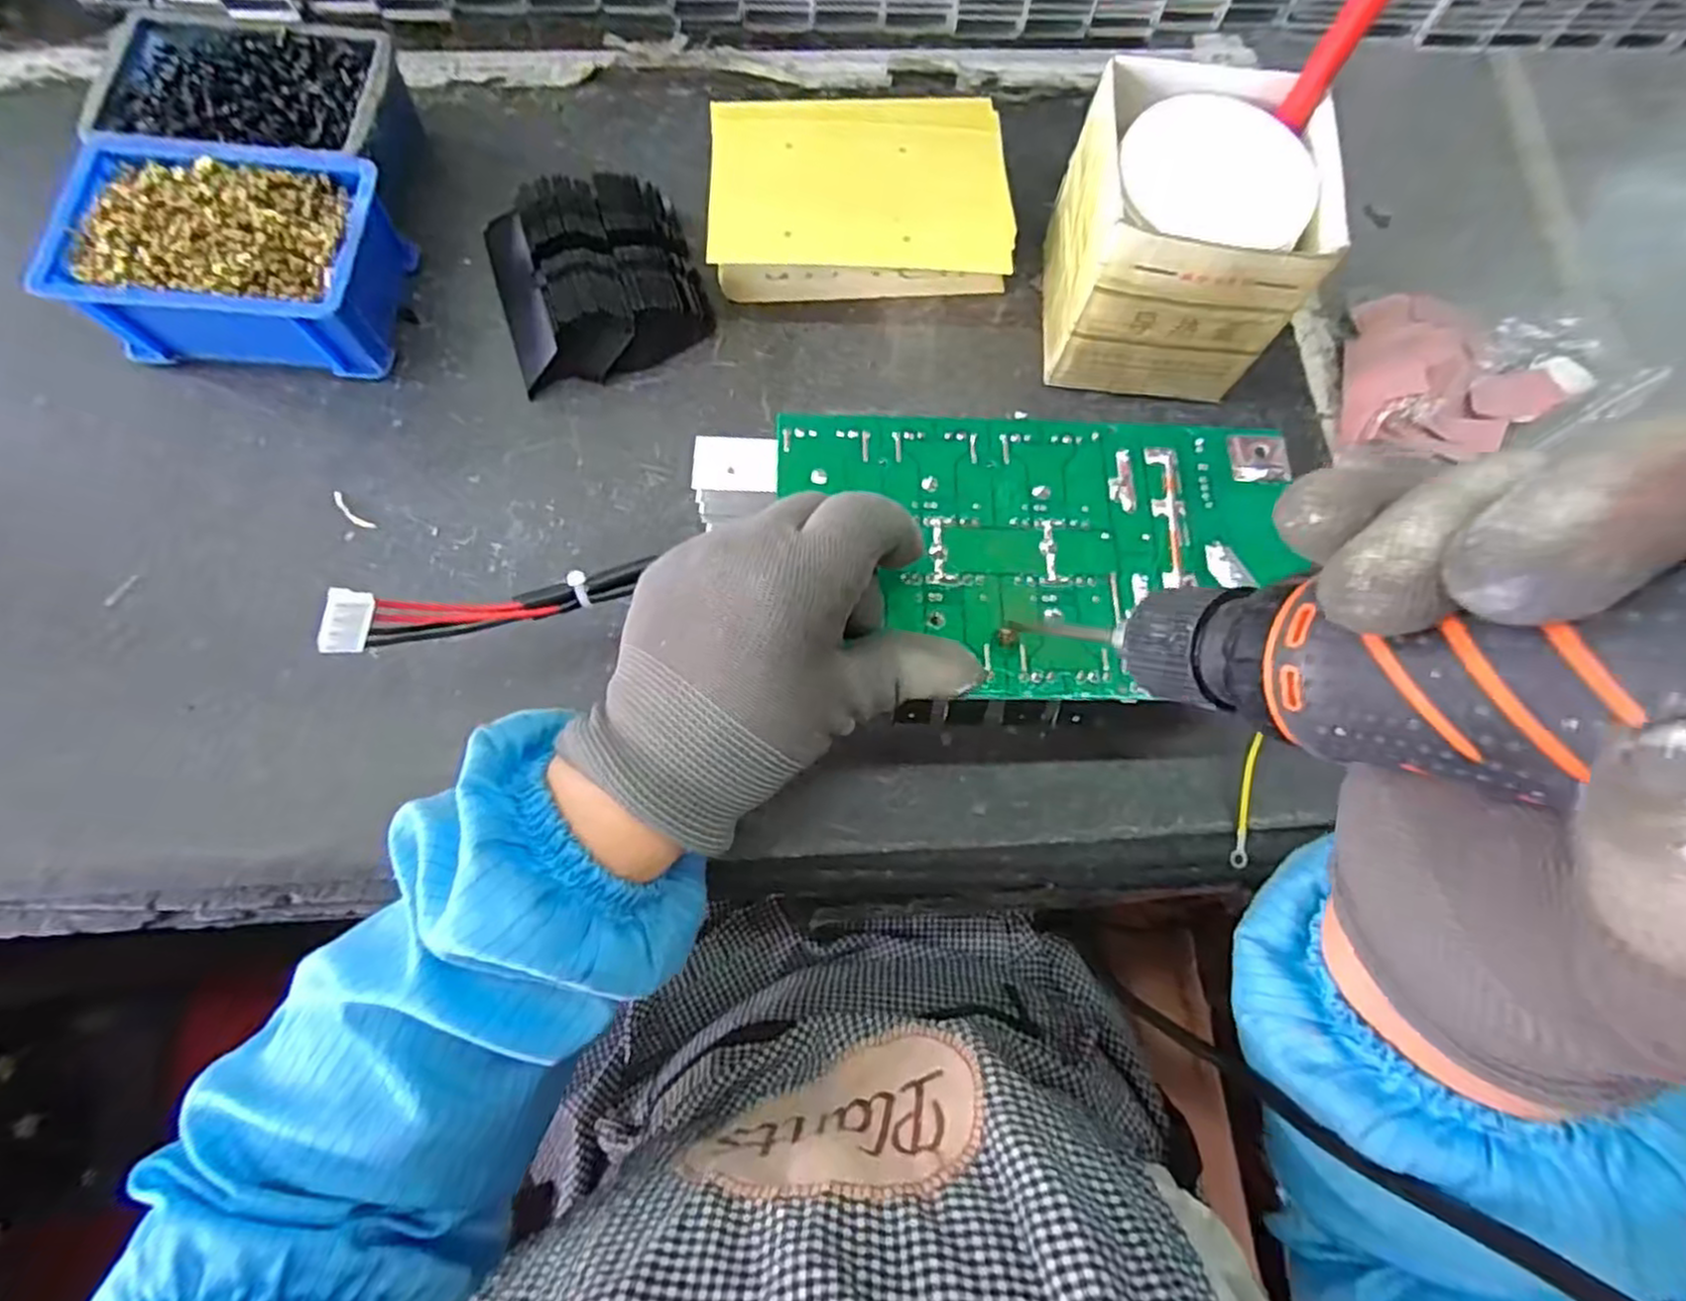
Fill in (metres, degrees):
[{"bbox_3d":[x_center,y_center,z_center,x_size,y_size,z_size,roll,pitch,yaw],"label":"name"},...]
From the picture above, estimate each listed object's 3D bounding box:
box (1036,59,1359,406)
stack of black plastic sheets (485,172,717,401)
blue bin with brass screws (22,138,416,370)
[{"bbox_3d":[0.176,-0.220,0.398,0.114,0.107,0.117,6,75,-1],"label":"box"},{"bbox_3d":[-0.142,-0.218,0.420,0.111,0.038,0.117,-18,77,-7],"label":"stack of black plastic sheets"},{"bbox_3d":[-0.326,-0.213,0.401,0.156,0.054,0.112,6,75,-1],"label":"blue bin with brass screws"}]

